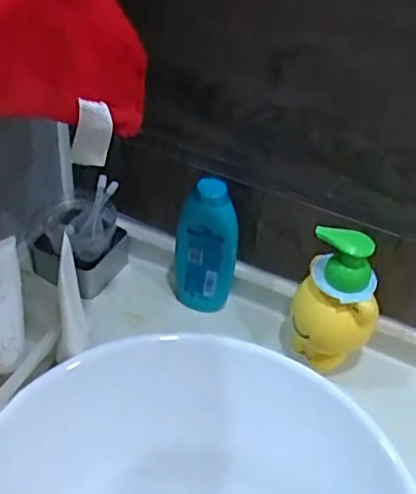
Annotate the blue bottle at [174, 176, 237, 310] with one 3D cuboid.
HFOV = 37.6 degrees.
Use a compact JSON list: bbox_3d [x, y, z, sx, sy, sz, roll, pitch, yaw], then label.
[{"bbox_3d":[-0.002,0.001,0.655,0.063,0.167,0.032,4,42,-4],"label":"blue bottle"}]

